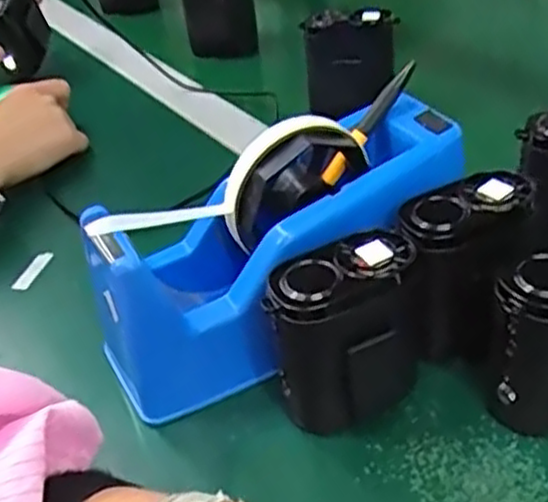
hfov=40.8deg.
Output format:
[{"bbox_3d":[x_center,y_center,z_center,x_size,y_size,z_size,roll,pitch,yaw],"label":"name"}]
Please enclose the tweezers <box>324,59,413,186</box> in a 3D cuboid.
[{"bbox_3d":[0.051,-0.068,0.397,0.077,0.011,0.006,-53,45,6],"label":"tweezers"}]

